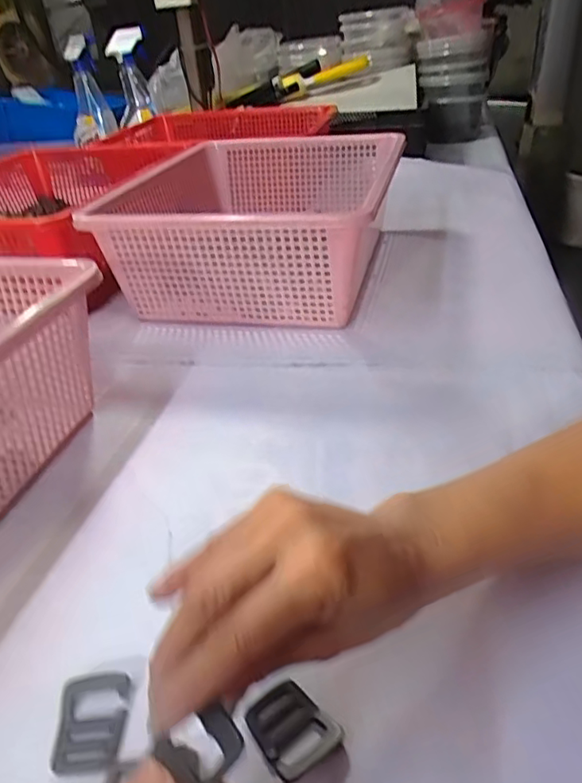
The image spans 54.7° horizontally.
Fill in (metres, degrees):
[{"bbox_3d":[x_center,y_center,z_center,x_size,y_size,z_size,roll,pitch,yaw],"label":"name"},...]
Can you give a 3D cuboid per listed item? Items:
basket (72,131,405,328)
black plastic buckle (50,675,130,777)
[{"bbox_3d":[-0.034,-0.219,0.710,0.306,0.128,0.392,4,35,13],"label":"basket"},{"bbox_3d":[-0.095,0.157,0.270,0.032,0.005,0.043,-9,34,-6],"label":"black plastic buckle"}]

